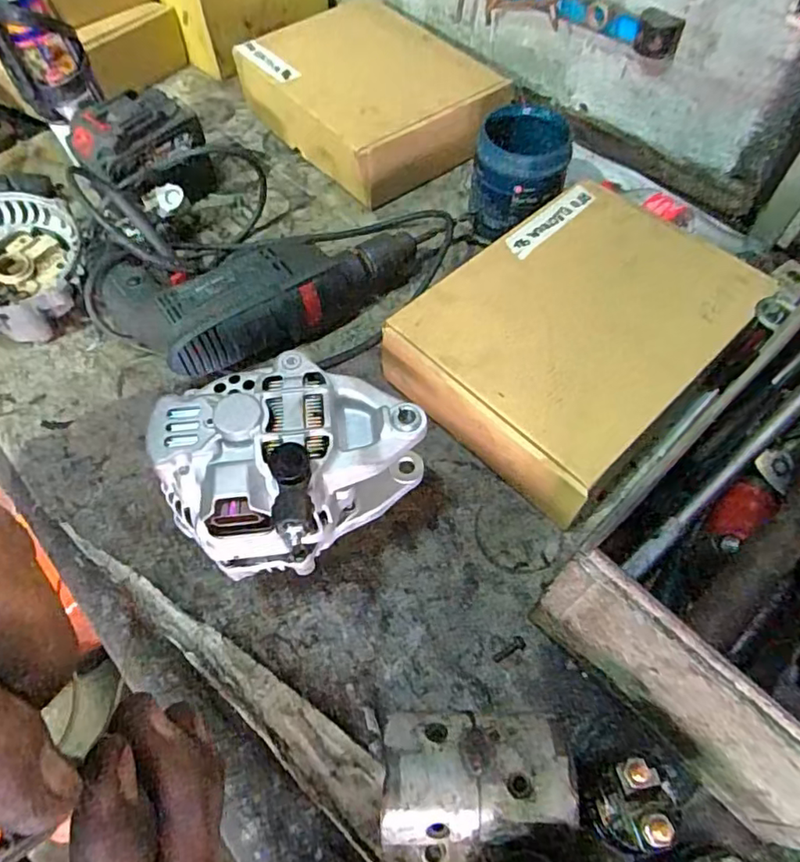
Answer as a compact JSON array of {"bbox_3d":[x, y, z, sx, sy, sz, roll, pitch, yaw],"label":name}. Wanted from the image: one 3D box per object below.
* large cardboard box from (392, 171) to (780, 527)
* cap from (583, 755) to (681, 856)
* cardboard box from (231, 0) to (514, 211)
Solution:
[{"bbox_3d":[0.148,-0.077,0.494,0.274,0.078,0.201,-39,66,-19],"label":"large cardboard box"},{"bbox_3d":[0.123,0.196,0.306,0.041,0.045,0.041,-1,60,1],"label":"cap"},{"bbox_3d":[-0.038,-0.394,0.684,0.213,0.073,0.278,-37,65,-18],"label":"cardboard box"}]

